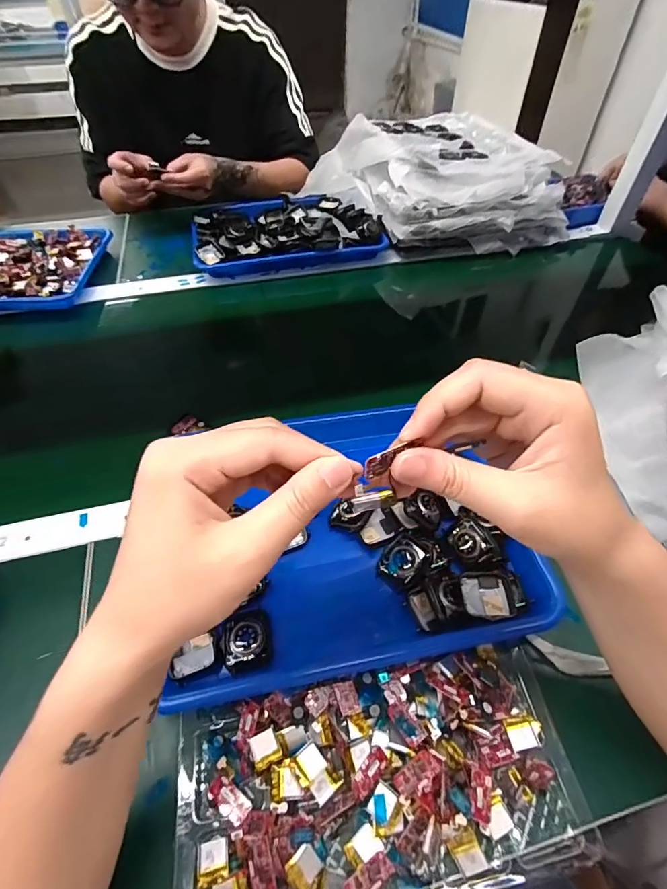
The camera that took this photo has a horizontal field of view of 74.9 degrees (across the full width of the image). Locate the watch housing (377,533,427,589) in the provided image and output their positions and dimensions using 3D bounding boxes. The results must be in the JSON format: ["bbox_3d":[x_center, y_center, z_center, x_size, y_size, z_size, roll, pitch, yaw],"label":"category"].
[{"bbox_3d":[0.058,0.099,0.366,0.039,0.013,0.035,-29,56,-23],"label":"watch housing"}]

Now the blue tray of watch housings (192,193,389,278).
[{"bbox_3d":[-0.088,-0.385,0.770,0.317,0.053,0.210,-12,51,-10],"label":"blue tray of watch housings"}]

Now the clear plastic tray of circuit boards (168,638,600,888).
[{"bbox_3d":[0.029,0.221,0.285,0.258,0.035,0.126,-8,50,-7],"label":"clear plastic tray of circuit boards"}]

